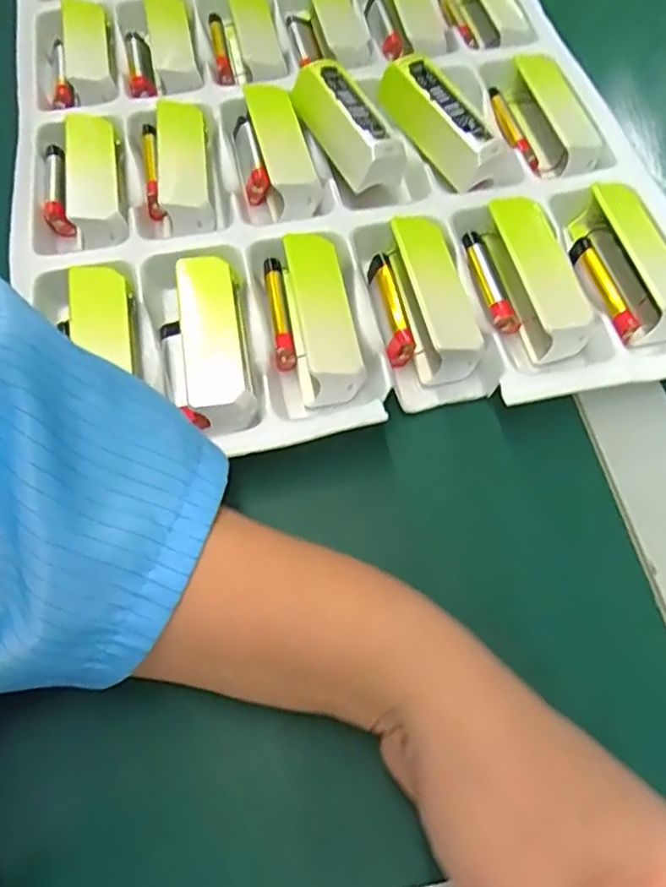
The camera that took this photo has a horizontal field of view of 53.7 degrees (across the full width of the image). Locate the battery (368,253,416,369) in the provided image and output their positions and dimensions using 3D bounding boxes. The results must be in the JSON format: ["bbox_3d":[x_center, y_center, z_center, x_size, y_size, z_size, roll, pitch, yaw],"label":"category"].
[{"bbox_3d":[0.026,-0.062,0.304,0.012,0.016,0.056,-9,62,-4],"label":"battery"}]

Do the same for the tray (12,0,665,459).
[{"bbox_3d":[-0.013,-0.193,0.362,0.304,0.033,0.423,-11,62,-5],"label":"tray"}]

